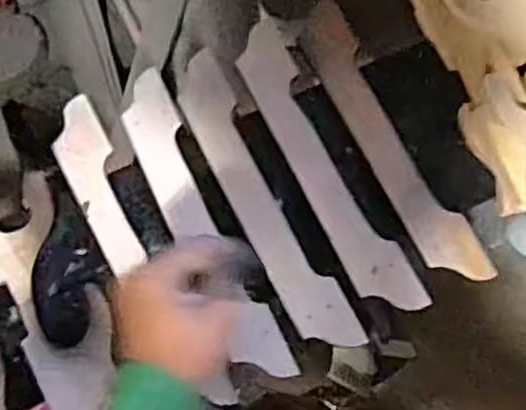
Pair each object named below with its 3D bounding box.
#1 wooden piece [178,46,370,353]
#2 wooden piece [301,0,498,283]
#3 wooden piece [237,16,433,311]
[{"bbox_3d":[-0.003,-0.006,0.620,0.050,0.012,0.285,-26,77,-5],"label":"wooden piece"},{"bbox_3d":[0.109,-0.056,0.639,0.050,0.011,0.283,-27,77,-5],"label":"wooden piece"},{"bbox_3d":[0.050,-0.036,0.634,0.052,0.015,0.290,-26,77,-5],"label":"wooden piece"}]

